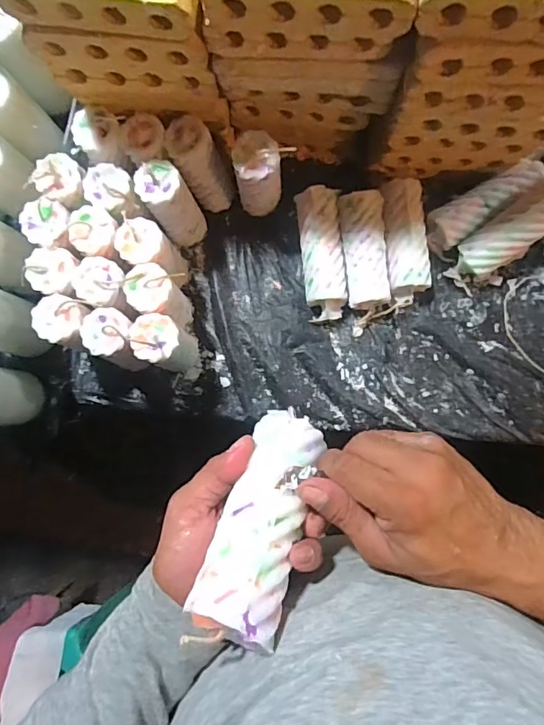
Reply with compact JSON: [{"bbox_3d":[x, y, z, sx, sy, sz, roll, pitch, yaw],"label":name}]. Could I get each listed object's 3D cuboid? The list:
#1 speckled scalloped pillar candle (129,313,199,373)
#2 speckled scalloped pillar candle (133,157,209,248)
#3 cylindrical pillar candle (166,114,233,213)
[{"bbox_3d":[-0.123,-0.020,0.565,0.047,0.128,0.050,0,84,3],"label":"speckled scalloped pillar candle"},{"bbox_3d":[-0.119,-0.190,0.582,0.053,0.127,0.052,-28,83,0],"label":"speckled scalloped pillar candle"},{"bbox_3d":[-0.086,-0.239,0.584,0.052,0.129,0.057,0,84,3],"label":"cylindrical pillar candle"}]

